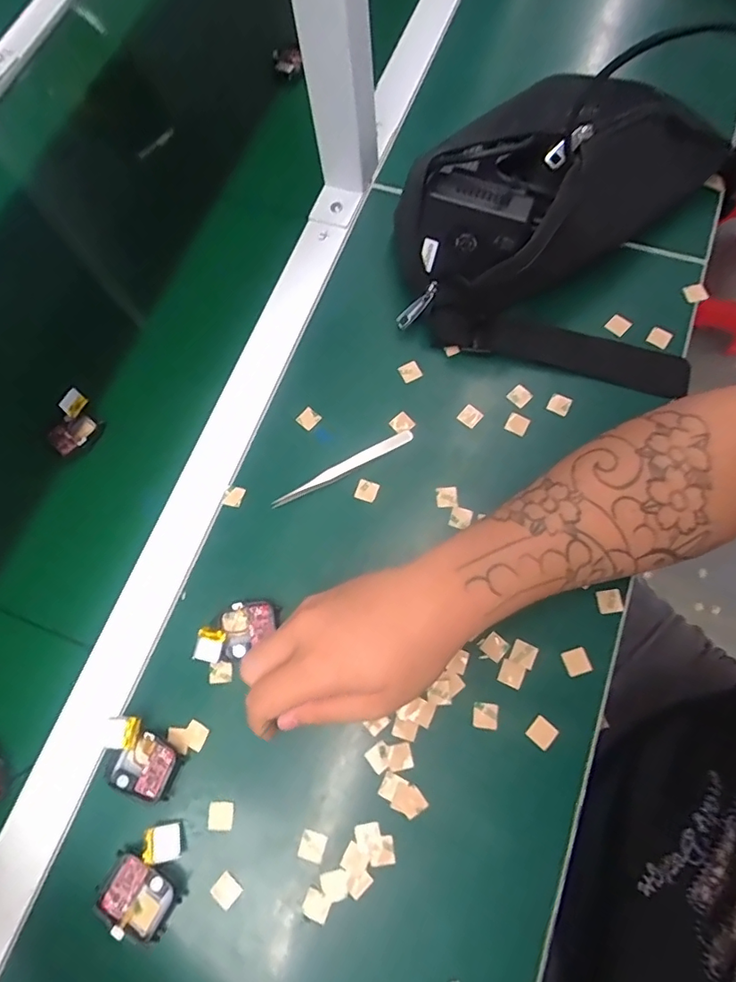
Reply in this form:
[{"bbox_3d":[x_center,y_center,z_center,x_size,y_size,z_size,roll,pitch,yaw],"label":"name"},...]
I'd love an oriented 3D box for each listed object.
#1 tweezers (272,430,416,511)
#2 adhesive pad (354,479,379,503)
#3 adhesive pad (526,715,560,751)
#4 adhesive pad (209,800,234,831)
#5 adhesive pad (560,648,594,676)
[{"bbox_3d":[-0.018,-0.017,0.399,0.117,0.008,0.010,-27,74,-6],"label":"tweezers"},{"bbox_3d":[-0.001,0.000,0.395,0.016,0.005,0.016,22,75,9],"label":"adhesive pad"},{"bbox_3d":[0.113,0.156,0.337,0.016,0.004,0.016,42,79,13],"label":"adhesive pad"},{"bbox_3d":[-0.094,0.207,0.333,0.016,0.004,0.017,-1,73,2],"label":"adhesive pad"},{"bbox_3d":[0.140,0.114,0.348,0.017,0.004,0.016,-16,73,-3],"label":"adhesive pad"}]

